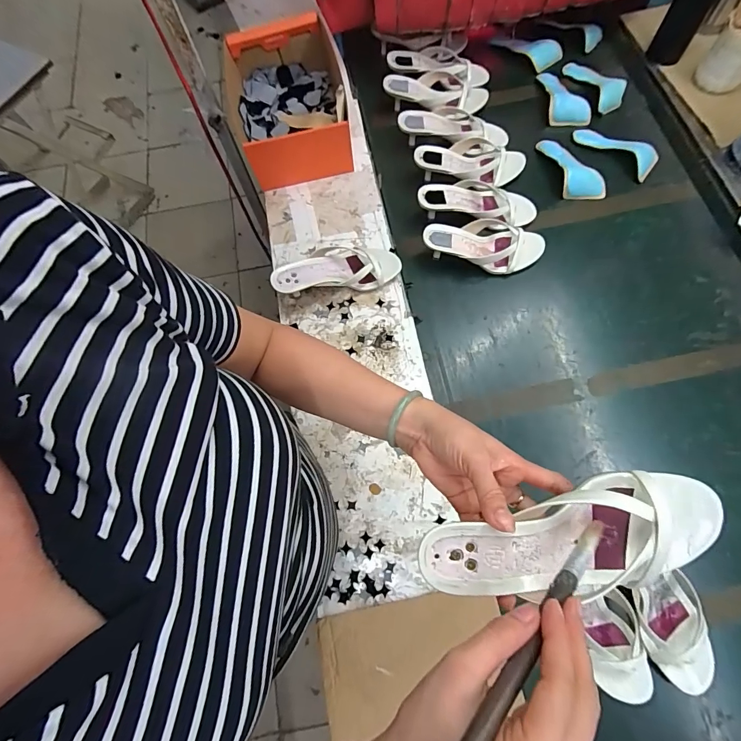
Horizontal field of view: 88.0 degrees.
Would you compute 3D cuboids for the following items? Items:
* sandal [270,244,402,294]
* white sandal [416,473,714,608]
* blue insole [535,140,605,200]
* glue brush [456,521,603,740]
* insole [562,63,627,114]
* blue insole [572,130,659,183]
[{"bbox_3d":[-0.058,-0.181,0.669,0.217,0.057,0.091,-11,72,-1],"label":"sandal"},{"bbox_3d":[0.150,0.135,0.294,0.217,0.062,0.084,-13,72,1],"label":"white sandal"},{"bbox_3d":[0.405,-0.412,0.769,0.087,0.027,0.164,-13,72,-2],"label":"blue insole"},{"bbox_3d":[0.077,0.161,0.203,0.271,0.013,0.011,-25,70,-39],"label":"glue brush"},{"bbox_3d":[0.512,-0.638,0.854,0.094,0.019,0.164,-14,72,-2],"label":"insole"},{"bbox_3d":[0.507,-0.463,0.792,0.170,0.017,0.075,41,78,14],"label":"blue insole"}]

